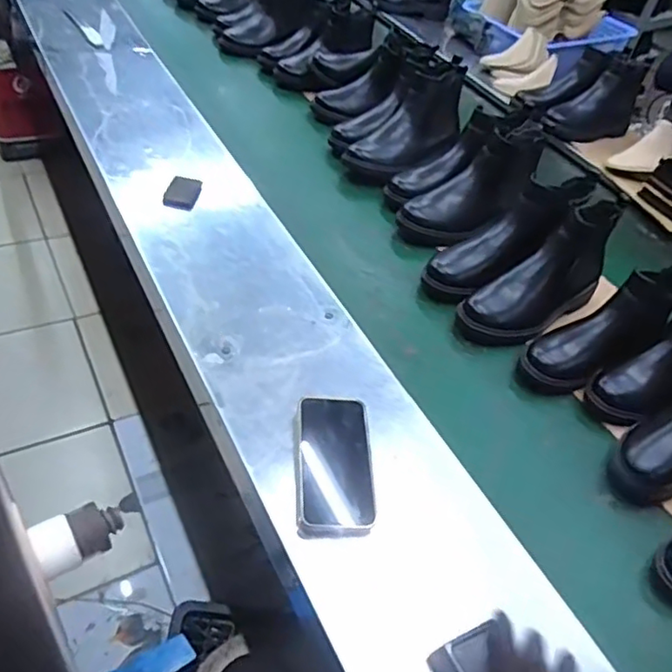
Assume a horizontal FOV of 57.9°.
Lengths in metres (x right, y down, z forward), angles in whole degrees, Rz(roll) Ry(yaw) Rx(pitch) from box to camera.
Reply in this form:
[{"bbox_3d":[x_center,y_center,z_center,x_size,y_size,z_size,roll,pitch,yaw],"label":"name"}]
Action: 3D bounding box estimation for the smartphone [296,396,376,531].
[{"bbox_3d":[-0.002,0.136,0.671,0.081,0.013,0.152,2,54,-7],"label":"smartphone"}]

